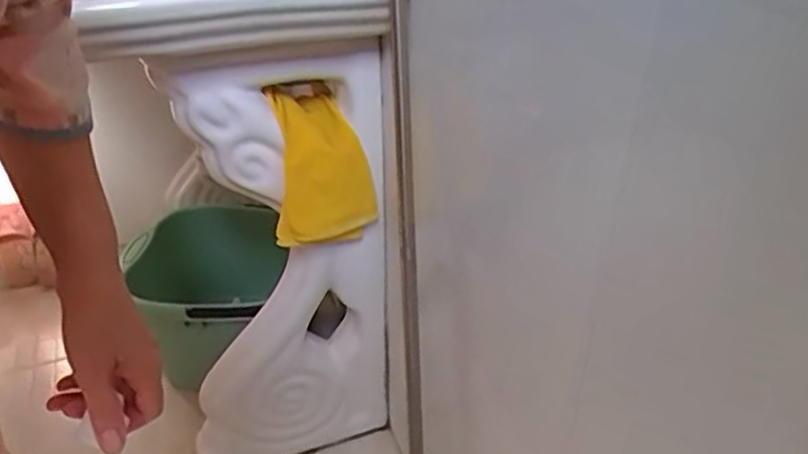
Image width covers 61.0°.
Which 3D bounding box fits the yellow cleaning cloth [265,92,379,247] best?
[{"bbox_3d":[-0.103,-0.076,0.879,0.126,0.158,0.125,-4,35,-5],"label":"yellow cleaning cloth"}]

